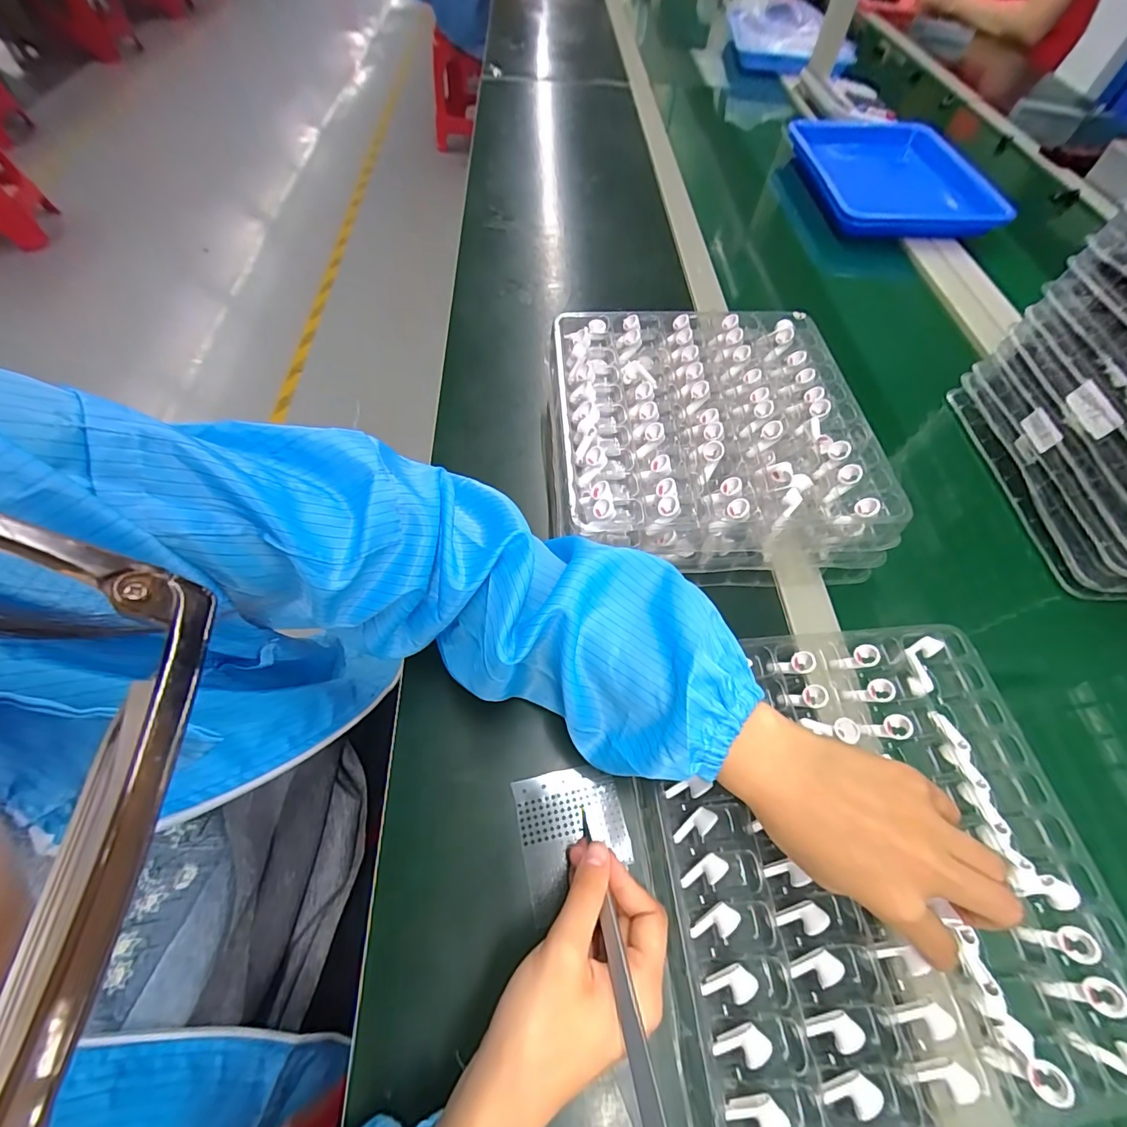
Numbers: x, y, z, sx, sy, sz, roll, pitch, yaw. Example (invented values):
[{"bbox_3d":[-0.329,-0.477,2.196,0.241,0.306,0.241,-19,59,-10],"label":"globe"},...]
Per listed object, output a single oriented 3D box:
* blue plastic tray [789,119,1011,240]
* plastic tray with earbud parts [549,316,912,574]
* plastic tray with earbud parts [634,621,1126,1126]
[{"bbox_3d":[0.527,-0.655,0.804,0.272,0.071,0.385,9,58,2],"label":"blue plastic tray"},{"bbox_3d":[0.121,-0.120,0.419,0.258,0.060,0.259,-2,60,-4],"label":"plastic tray with earbud parts"},{"bbox_3d":[0.180,0.168,0.292,0.252,0.033,0.249,-4,58,-6],"label":"plastic tray with earbud parts"}]

